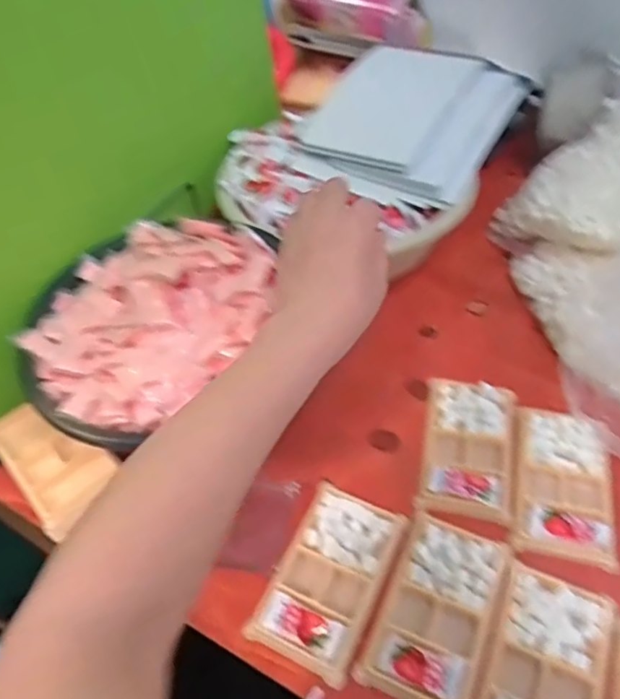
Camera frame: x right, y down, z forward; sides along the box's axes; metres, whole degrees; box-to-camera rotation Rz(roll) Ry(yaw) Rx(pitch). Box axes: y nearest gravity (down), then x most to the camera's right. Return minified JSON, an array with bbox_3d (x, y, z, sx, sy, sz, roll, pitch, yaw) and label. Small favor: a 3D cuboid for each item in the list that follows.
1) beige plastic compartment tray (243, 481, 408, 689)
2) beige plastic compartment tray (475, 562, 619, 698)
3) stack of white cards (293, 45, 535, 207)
[{"bbox_3d":[0.018,0.176,0.450,0.079,0.014,0.135,20,55,19],"label":"beige plastic compartment tray"},{"bbox_3d":[0.167,0.222,0.395,0.080,0.012,0.129,18,54,18],"label":"beige plastic compartment tray"},{"bbox_3d":[0.120,-0.293,0.684,0.222,0.049,0.260,22,55,21],"label":"stack of white cards"}]

